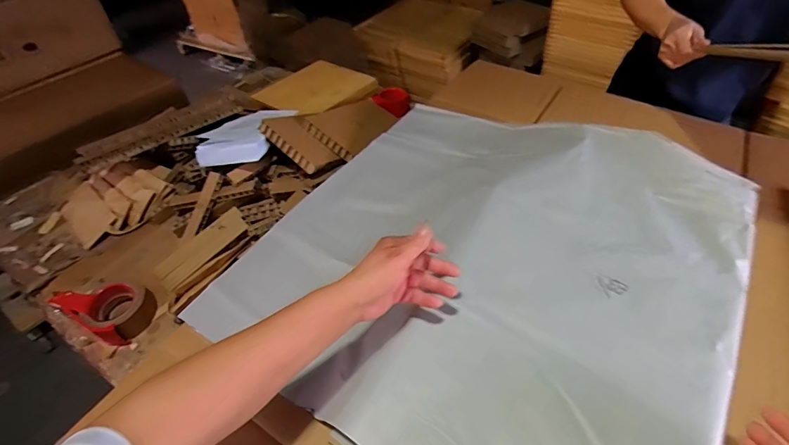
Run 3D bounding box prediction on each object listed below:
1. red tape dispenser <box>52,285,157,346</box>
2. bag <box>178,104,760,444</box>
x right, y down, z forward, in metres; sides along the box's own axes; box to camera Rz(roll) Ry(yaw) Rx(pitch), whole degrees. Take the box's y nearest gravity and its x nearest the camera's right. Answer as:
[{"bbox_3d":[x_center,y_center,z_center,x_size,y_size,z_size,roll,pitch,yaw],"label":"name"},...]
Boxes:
[{"bbox_3d":[-0.519,0.148,0.750,0.155,0.071,0.107,20,51,20],"label":"red tape dispenser"},{"bbox_3d":[0.135,0.049,0.663,0.668,0.100,0.663,23,52,26],"label":"bag"}]

